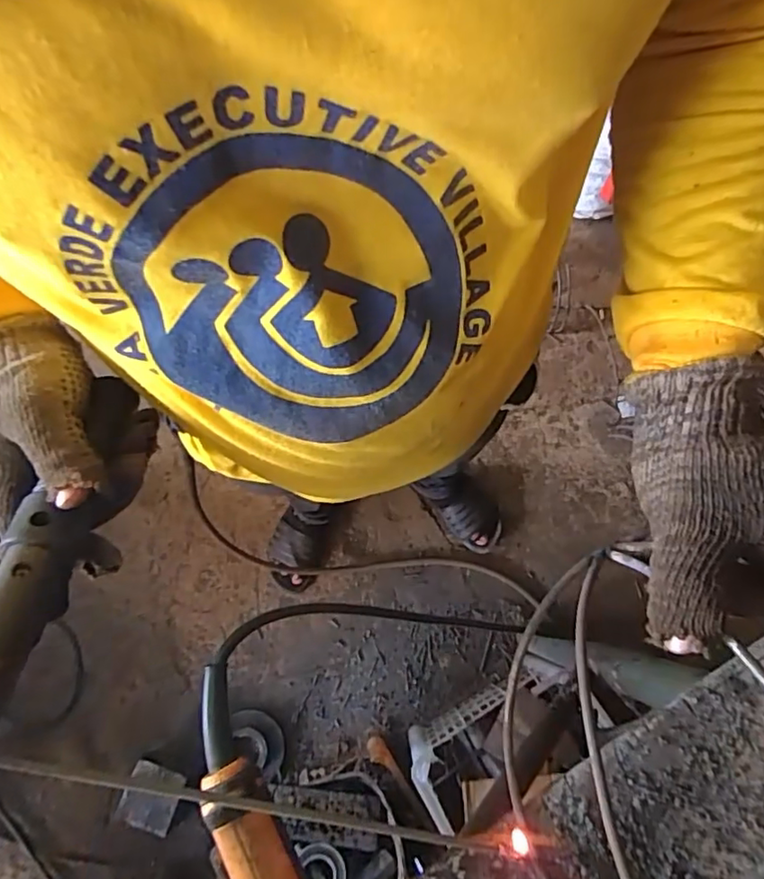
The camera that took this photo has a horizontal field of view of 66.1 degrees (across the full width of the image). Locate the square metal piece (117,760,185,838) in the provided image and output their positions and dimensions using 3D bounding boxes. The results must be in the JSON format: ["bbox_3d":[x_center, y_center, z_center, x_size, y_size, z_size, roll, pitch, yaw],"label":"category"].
[{"bbox_3d":[-0.409,0.637,1.044,0.101,0.025,0.094,8,47,19],"label":"square metal piece"}]

